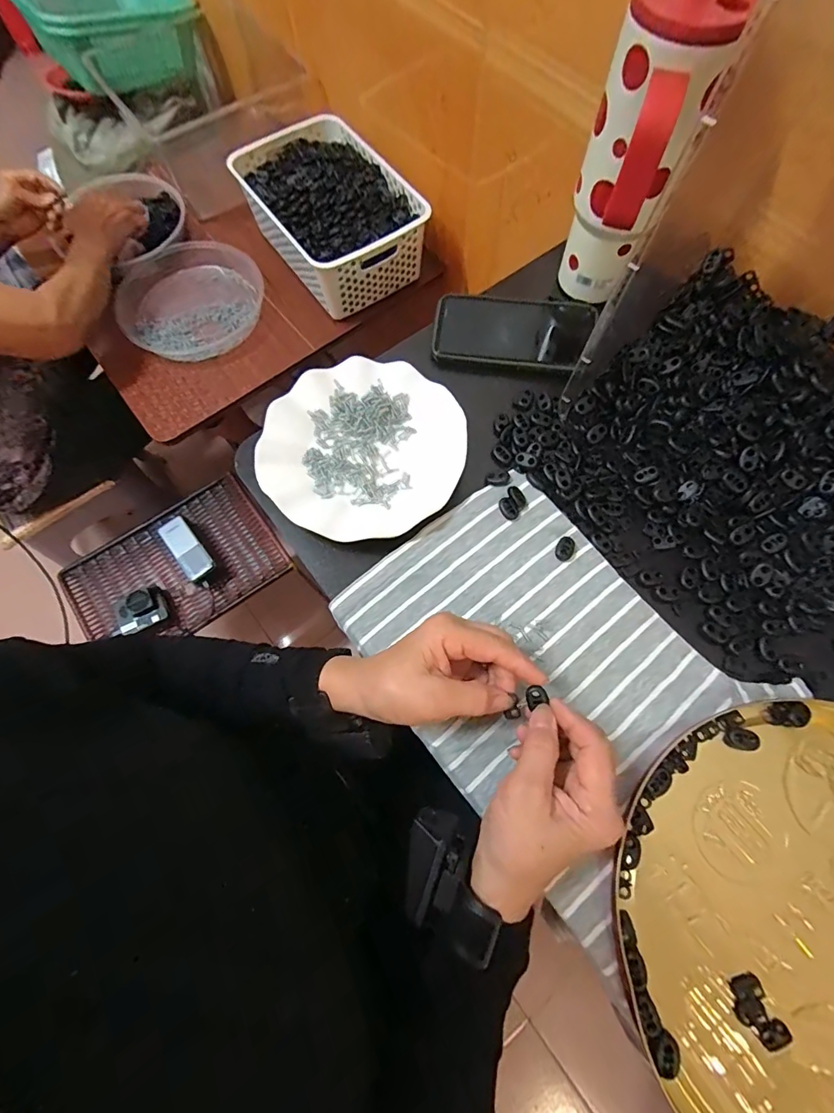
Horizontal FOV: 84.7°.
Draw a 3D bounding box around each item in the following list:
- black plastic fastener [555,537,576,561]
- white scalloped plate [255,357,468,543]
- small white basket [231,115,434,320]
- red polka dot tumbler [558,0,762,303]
[{"bbox_3d":[0.129,-0.007,0.395,0.015,0.004,0.021,18,72,7],"label":"black plastic fastener"},{"bbox_3d":[-0.049,-0.099,0.421,0.181,0.020,0.177,0,71,1],"label":"white scalloped plate"},{"bbox_3d":[-0.142,-0.564,0.765,0.209,0.110,0.319,-35,74,-11],"label":"small white basket"},{"bbox_3d":[0.173,-0.312,0.382,0.073,0.212,0.102,19,72,7],"label":"red polka dot tumbler"}]

